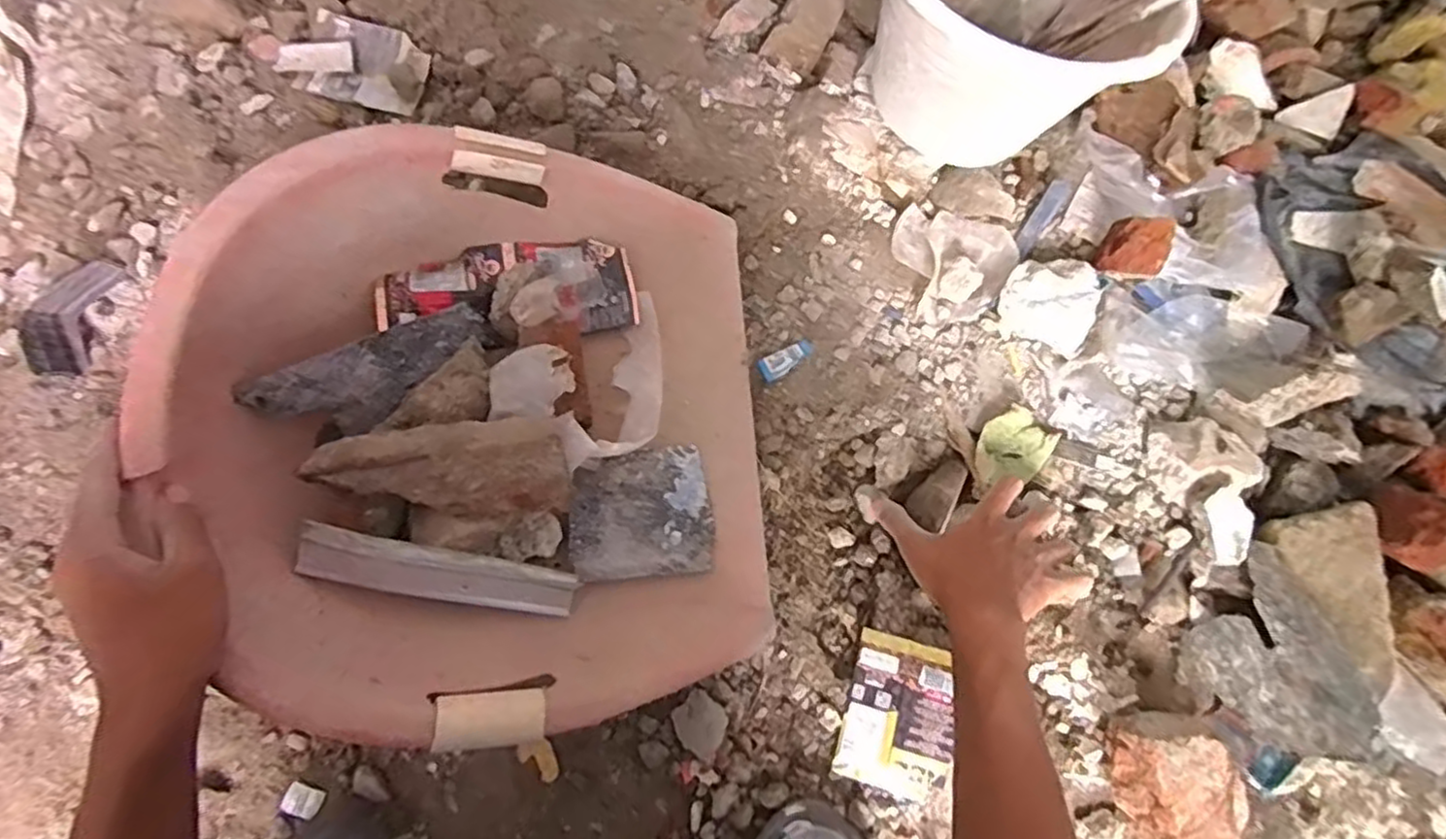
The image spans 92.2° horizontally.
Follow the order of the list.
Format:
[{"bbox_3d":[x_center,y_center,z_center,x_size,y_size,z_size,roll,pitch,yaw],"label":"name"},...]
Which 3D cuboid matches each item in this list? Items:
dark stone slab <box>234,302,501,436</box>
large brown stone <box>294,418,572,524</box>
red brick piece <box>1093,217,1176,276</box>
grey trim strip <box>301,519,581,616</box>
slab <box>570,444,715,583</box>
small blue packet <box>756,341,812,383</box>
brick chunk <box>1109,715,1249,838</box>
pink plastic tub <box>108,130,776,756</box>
[{"bbox_3d":[-0.267,-0.033,0.542,0.169,0.074,0.030,-28,35,-22],"label":"dark stone slab"},{"bbox_3d":[-0.198,0.037,0.493,0.175,0.024,0.068,-1,77,-1],"label":"large brown stone"},{"bbox_3d":[0.362,-0.149,0.616,0.045,0.053,0.042,14,77,2],"label":"red brick piece"},{"bbox_3d":[-0.205,0.112,0.505,0.190,0.028,0.037,13,77,-11],"label":"grey trim strip"},{"bbox_3d":[-0.066,0.074,0.562,0.110,0.005,0.105,-4,65,-5],"label":"slab"},{"bbox_3d":[0.057,-0.054,0.629,0.053,0.013,0.021,-31,80,-8],"label":"small blue packet"},{"bbox_3d":[0.354,0.287,0.542,0.083,0.064,0.111,-24,79,-6],"label":"brick chunk"},{"bbox_3d":[-0.158,-0.004,0.508,0.363,0.190,0.424,-6,77,-3],"label":"pink plastic tub"}]

